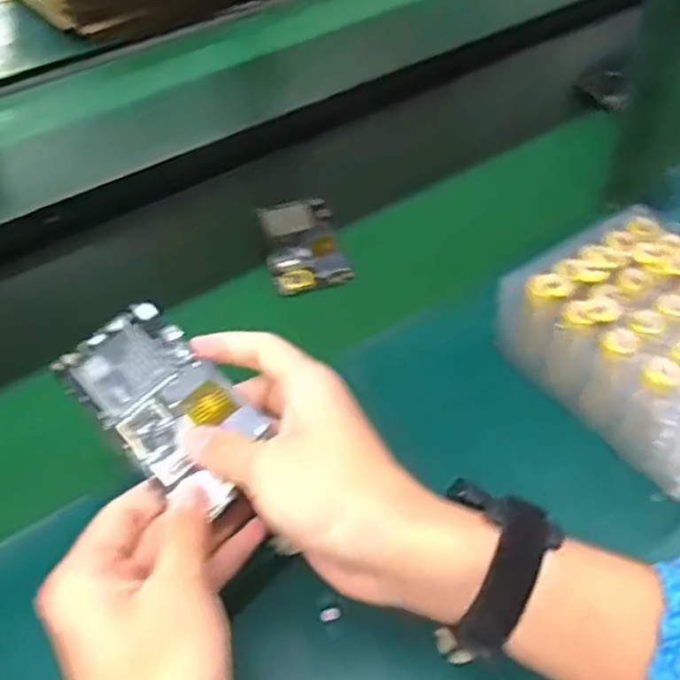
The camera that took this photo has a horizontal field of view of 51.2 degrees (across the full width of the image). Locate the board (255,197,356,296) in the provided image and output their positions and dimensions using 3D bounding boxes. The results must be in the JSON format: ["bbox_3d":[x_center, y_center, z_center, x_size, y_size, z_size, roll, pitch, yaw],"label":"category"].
[{"bbox_3d":[-0.035,-0.087,0.637,0.065,0.013,0.119,-12,46,-7],"label":"board"}]

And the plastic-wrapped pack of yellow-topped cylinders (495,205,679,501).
[{"bbox_3d":[0.215,0.002,0.473,0.152,0.077,0.172,-27,49,-20],"label":"plastic-wrapped pack of yellow-topped cylinders"}]

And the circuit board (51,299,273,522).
[{"bbox_3d":[-0.094,0.035,0.383,0.066,0.009,0.124,-38,68,-16],"label":"circuit board"}]

